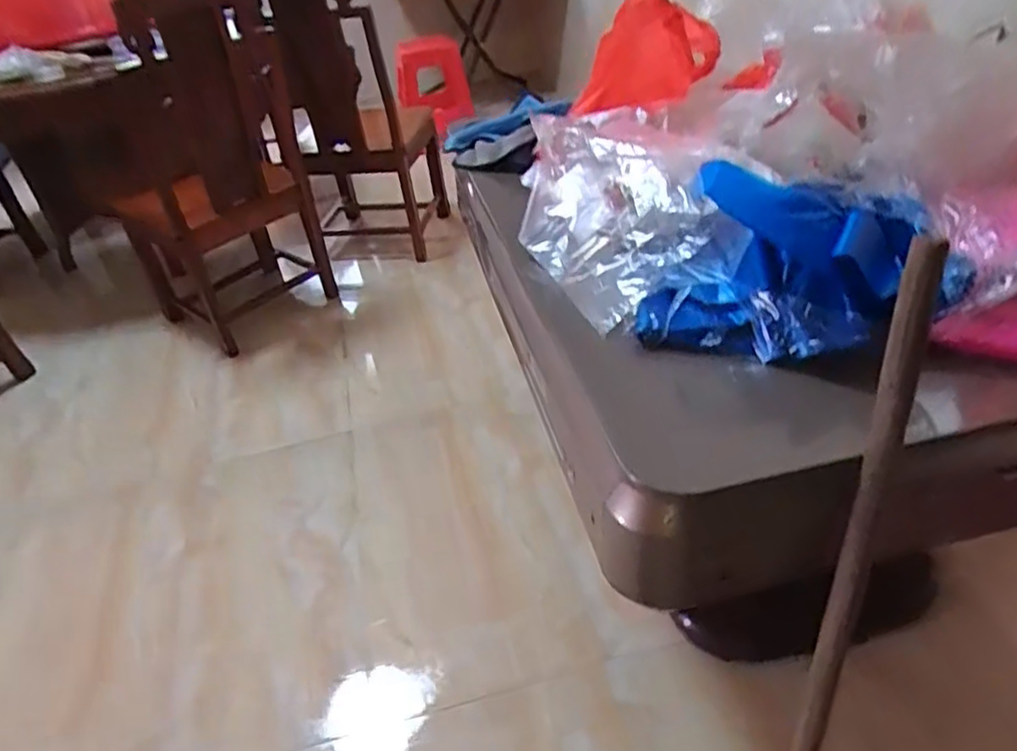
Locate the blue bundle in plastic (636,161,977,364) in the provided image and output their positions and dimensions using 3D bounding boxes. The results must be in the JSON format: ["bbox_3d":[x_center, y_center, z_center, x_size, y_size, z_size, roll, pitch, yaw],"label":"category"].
[{"bbox_3d":[0.275,-0.105,0.646,0.270,0.131,0.142,11,42,21],"label":"blue bundle in plastic"}]

